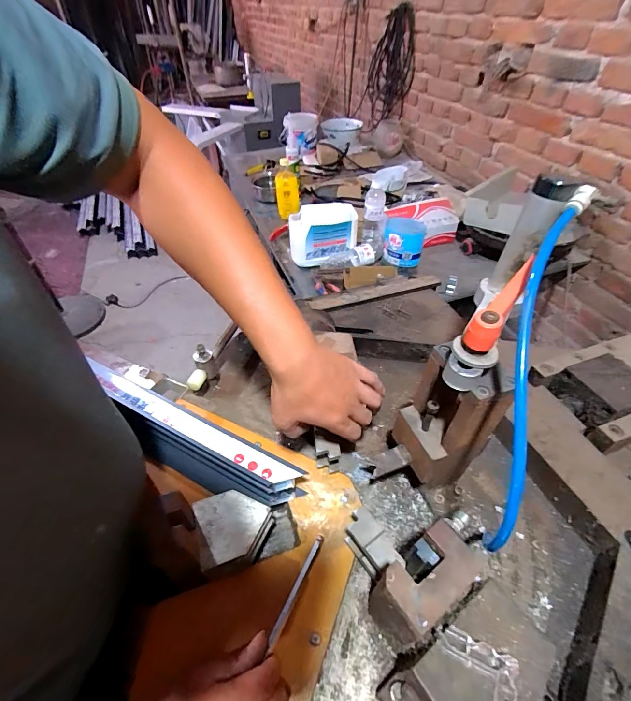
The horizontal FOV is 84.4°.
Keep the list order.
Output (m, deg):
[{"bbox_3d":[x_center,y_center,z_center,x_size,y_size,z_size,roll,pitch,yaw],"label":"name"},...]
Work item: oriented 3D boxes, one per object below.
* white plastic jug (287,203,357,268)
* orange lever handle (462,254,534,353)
[{"bbox_3d":[0.018,-0.368,1.098,0.198,0.137,0.147,-10,46,-10],"label":"white plastic jug"},{"bbox_3d":[0.163,-0.041,0.304,0.024,0.032,0.091,32,76,27],"label":"orange lever handle"}]

